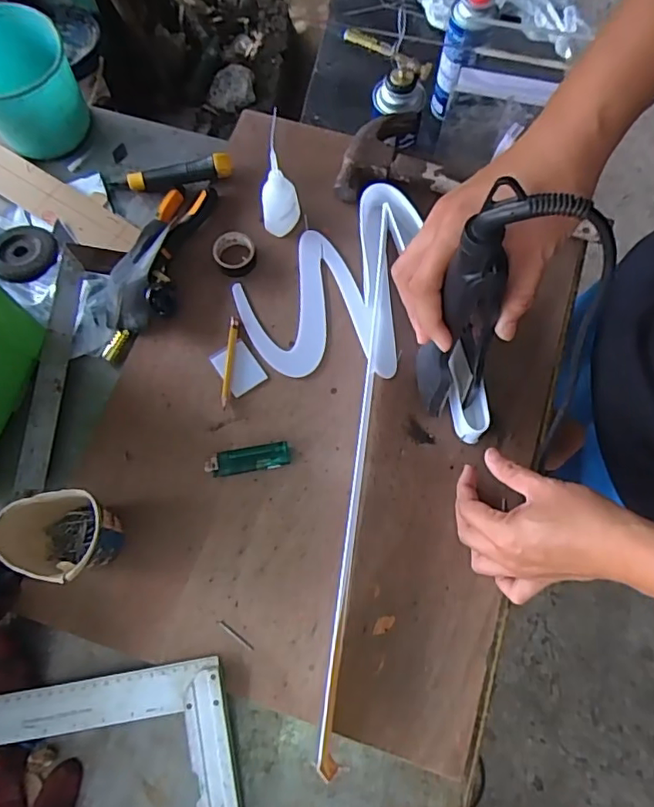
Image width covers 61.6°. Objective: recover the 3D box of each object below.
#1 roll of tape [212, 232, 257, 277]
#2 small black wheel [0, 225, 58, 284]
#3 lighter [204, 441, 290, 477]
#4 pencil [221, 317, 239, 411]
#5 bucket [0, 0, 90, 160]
[{"bbox_3d":[-0.099,-0.161,0.590,0.045,0.014,0.047,0,72,-1],"label":"roll of tape"},{"bbox_3d":[-0.342,-0.170,0.614,0.076,0.015,0.077,-9,73,-4],"label":"small black wheel"},{"bbox_3d":[-0.076,0.053,0.530,0.078,0.008,0.026,-8,72,-3],"label":"lighter"},{"bbox_3d":[-0.100,-0.043,0.560,0.009,0.009,0.095,5,72,1],"label":"pencil"},{"bbox_3d":[-0.344,-0.364,0.625,0.113,0.096,0.124,0,72,-1],"label":"bucket"}]

